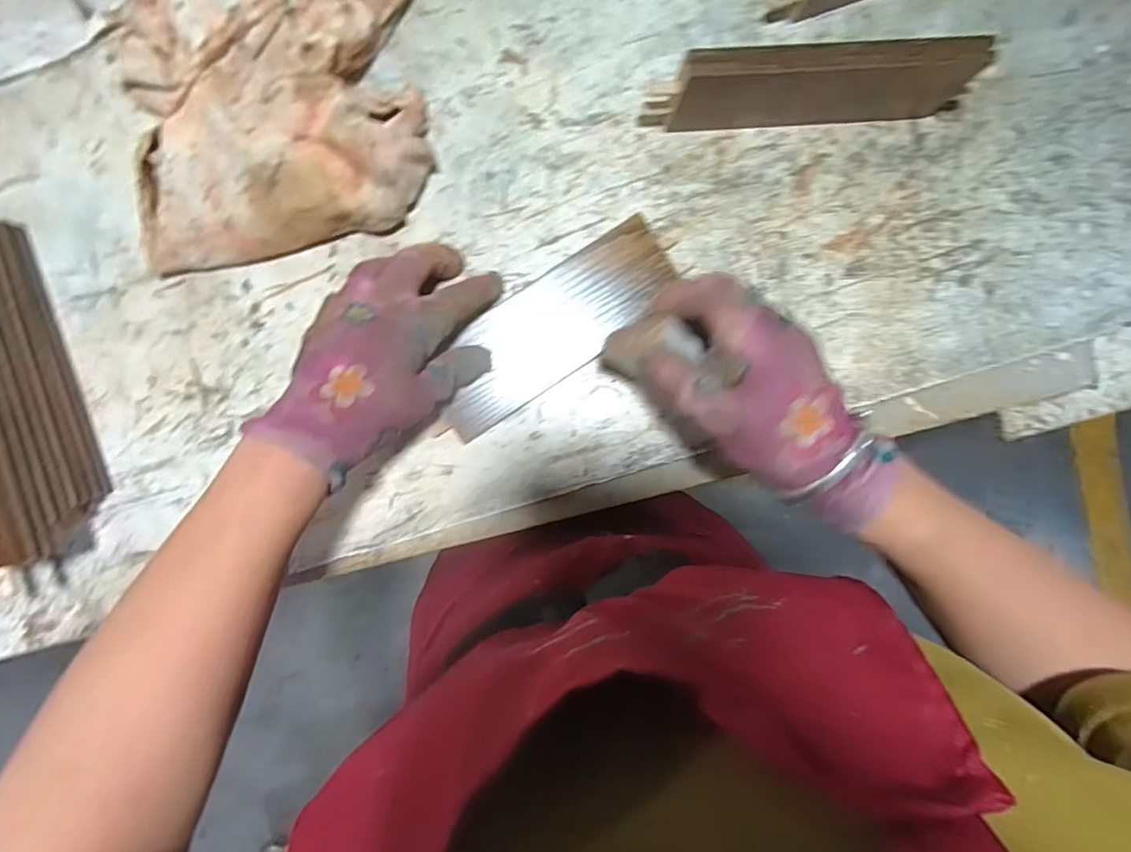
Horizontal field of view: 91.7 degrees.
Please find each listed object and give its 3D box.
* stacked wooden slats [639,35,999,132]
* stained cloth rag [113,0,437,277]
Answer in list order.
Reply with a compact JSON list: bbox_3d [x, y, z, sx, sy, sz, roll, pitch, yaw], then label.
[{"bbox_3d":[0.161,-0.217,0.352,0.213,0.064,0.020,-5,94,-3],"label":"stacked wooden slats"},{"bbox_3d":[-0.182,-0.201,0.343,0.181,0.051,0.178,-7,94,-3],"label":"stained cloth rag"}]

